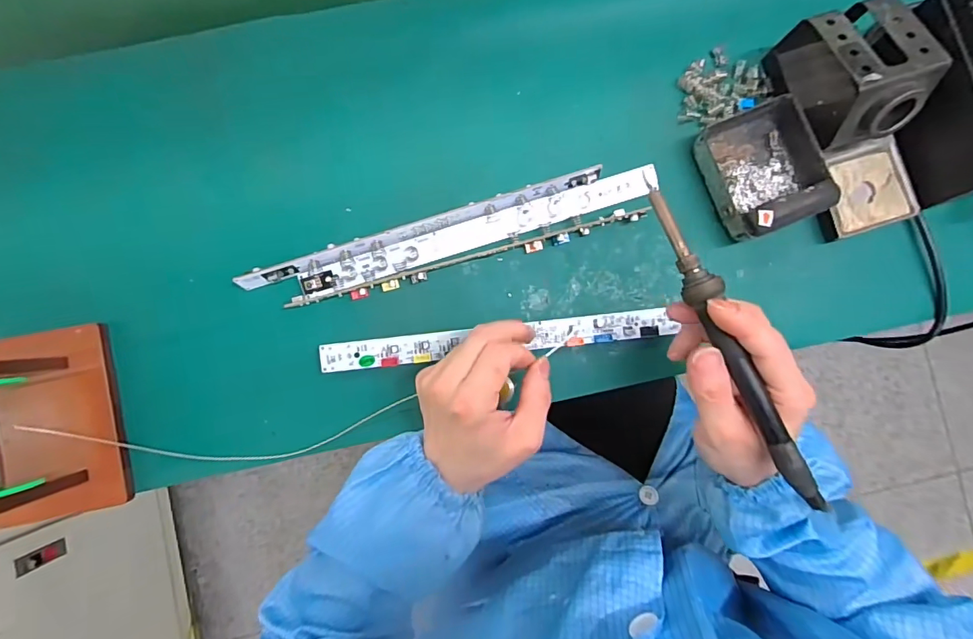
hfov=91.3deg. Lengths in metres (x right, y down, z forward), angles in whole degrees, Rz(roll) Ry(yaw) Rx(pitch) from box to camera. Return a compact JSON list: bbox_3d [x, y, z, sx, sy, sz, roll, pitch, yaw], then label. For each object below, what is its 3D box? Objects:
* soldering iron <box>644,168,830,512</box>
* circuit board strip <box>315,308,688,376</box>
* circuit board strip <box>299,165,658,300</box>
[{"bbox_3d":[0.136,0.008,0.267,0.019,0.015,0.198,-24,84,-2],"label":"soldering iron"},{"bbox_3d":[0.009,0.017,0.369,0.269,0.006,0.024,-6,89,-1],"label":"circuit board strip"},{"bbox_3d":[-0.004,-0.067,0.376,0.285,0.014,0.021,-18,89,-2],"label":"circuit board strip"}]

